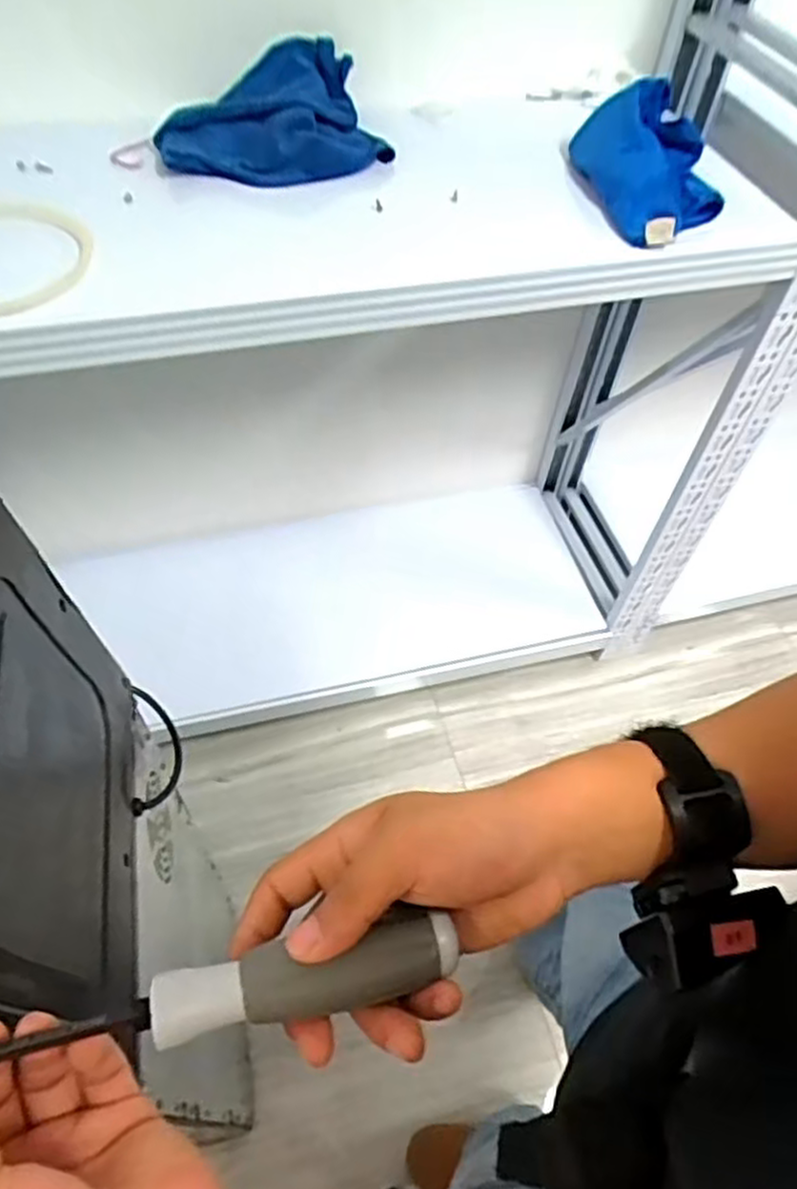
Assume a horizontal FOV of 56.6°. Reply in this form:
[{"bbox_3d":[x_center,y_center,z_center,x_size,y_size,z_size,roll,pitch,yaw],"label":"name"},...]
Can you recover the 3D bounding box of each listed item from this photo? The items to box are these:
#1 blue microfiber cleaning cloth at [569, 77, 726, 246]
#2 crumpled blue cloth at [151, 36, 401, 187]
[{"bbox_3d":[0.276,-0.484,0.818,0.112,0.077,0.216,-6,56,-9],"label":"blue microfiber cleaning cloth"},{"bbox_3d":[-0.152,-0.549,0.844,0.251,0.067,0.193,-21,59,-18],"label":"crumpled blue cloth"}]

